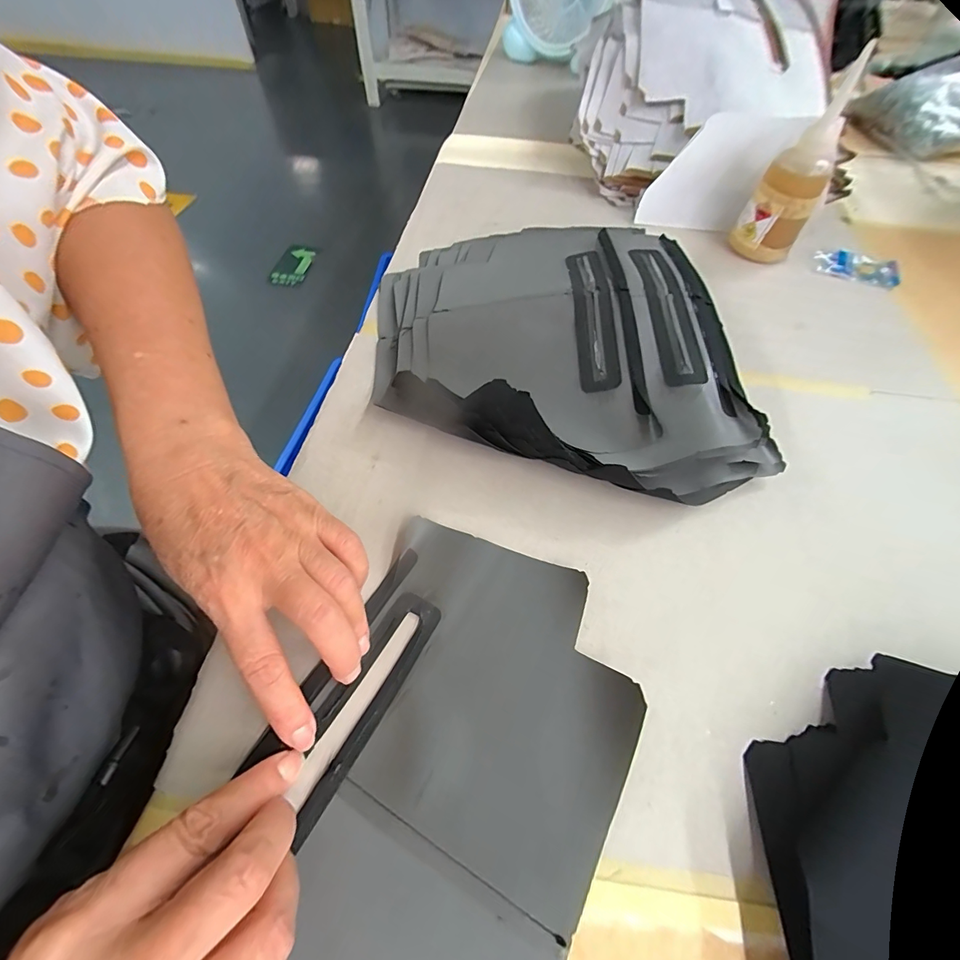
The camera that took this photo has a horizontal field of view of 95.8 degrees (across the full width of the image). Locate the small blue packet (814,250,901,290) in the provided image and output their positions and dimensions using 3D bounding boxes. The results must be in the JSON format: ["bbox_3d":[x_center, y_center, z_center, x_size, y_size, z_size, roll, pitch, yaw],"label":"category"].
[{"bbox_3d":[0.429,-0.242,0.494,0.085,0.008,0.050,19,57,10],"label":"small blue packet"}]

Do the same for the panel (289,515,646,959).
[{"bbox_3d":[-0.027,0.160,0.205,0.156,0.008,0.287,23,58,12],"label":"panel"}]

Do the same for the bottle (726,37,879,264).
[{"bbox_3d":[0.331,-0.316,0.450,0.052,0.167,0.054,-10,57,-10],"label":"bottle"}]

